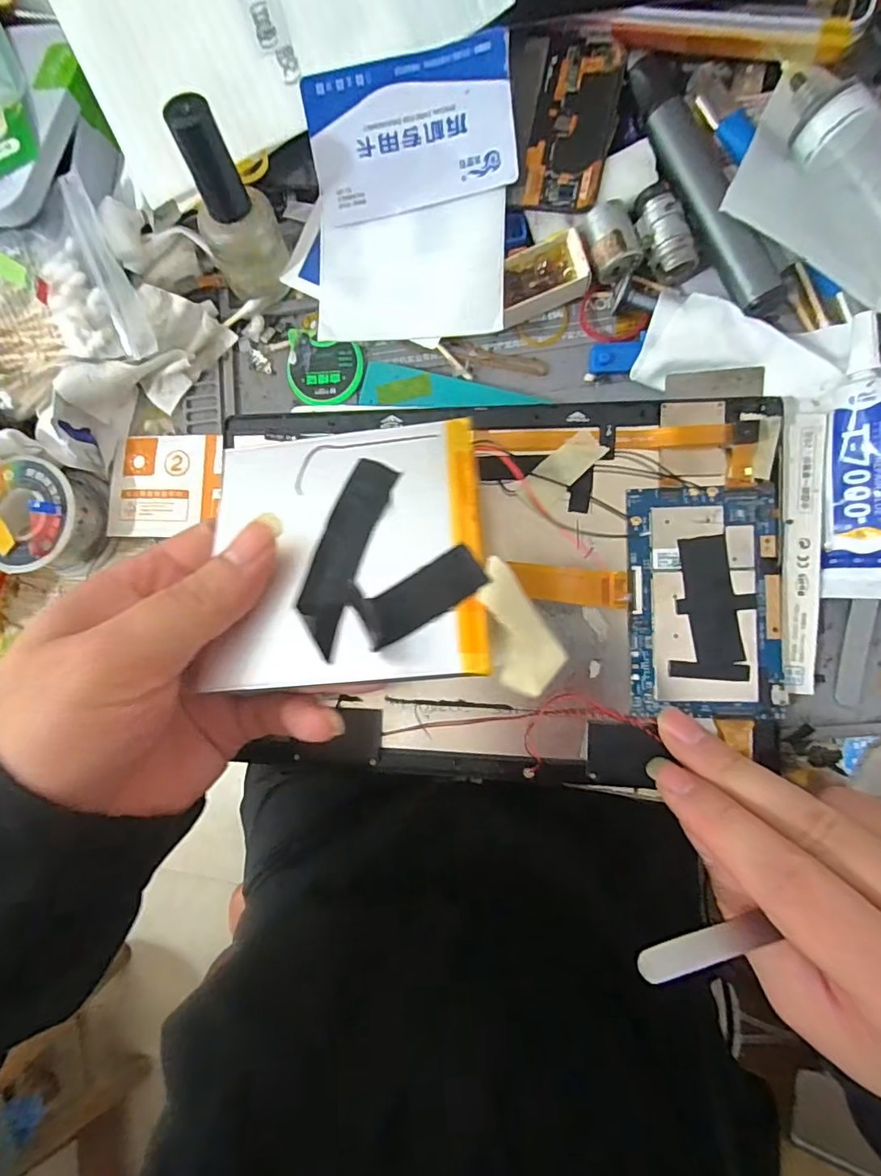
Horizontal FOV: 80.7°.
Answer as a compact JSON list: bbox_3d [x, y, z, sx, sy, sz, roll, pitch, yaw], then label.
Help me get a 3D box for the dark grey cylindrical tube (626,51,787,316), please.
[{"bbox_3d":[0.107,-0.168,0.208,0.017,0.012,0.120,-23,84,5],"label":"dark grey cylindrical tube"}]

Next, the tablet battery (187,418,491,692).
[{"bbox_3d":[-0.033,-0.014,0.179,0.092,0.005,0.093,-5,68,6],"label":"tablet battery"}]

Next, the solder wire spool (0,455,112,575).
[{"bbox_3d":[-0.192,-0.034,0.248,0.048,0.027,0.052,0,86,7],"label":"solder wire spool"}]

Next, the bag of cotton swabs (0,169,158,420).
[{"bbox_3d":[-0.185,-0.125,0.242,0.093,0.031,0.071,-23,90,5],"label":"bag of cotton swabs"}]

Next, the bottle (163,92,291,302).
[{"bbox_3d":[-0.087,-0.159,0.218,0.028,0.075,0.022,-5,67,4],"label":"bottle"}]

